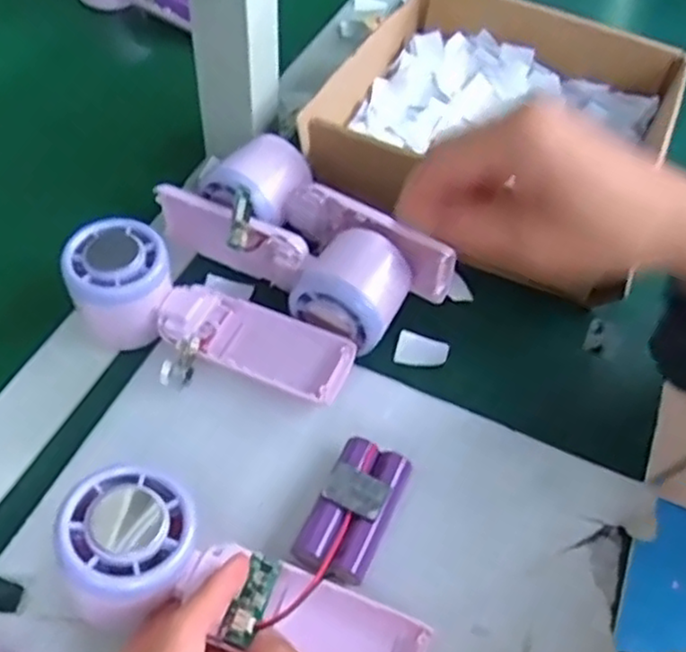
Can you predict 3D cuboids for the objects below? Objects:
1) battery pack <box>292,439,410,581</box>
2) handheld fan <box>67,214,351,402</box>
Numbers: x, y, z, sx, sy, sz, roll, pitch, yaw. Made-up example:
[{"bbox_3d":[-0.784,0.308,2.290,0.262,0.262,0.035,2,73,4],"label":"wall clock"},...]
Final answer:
[{"bbox_3d":[0.006,0.087,0.347,0.035,0.015,0.068,23,56,12],"label":"battery pack"},{"bbox_3d":[-0.077,0.001,0.392,0.161,0.047,0.063,23,56,11],"label":"handheld fan"}]

